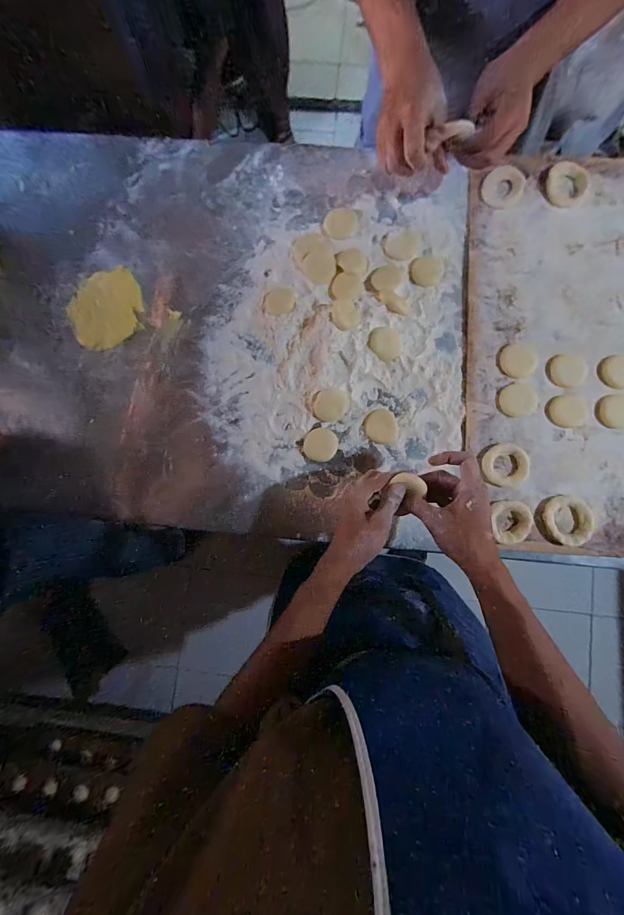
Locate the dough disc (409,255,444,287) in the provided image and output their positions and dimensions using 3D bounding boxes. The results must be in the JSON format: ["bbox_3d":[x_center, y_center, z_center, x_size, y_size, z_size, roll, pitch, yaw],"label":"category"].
[{"bbox_3d":[0.179,-0.291,0.529,0.051,0.004,0.050,2,83,3],"label":"dough disc"}]

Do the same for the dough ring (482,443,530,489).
[{"bbox_3d":[0.276,0.011,0.484,0.064,0.015,0.062,0,83,3],"label":"dough ring"}]

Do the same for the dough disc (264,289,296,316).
[{"bbox_3d":[-0.048,-0.235,0.515,0.047,0.005,0.038,-17,93,8],"label":"dough disc"}]

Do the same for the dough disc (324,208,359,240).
[{"bbox_3d":[0.046,-0.368,0.534,0.053,0.005,0.047,-4,82,2],"label":"dough disc"}]

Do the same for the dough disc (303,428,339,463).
[{"bbox_3d":[0.014,-0.019,0.503,0.049,0.004,0.048,-4,82,2],"label":"dough disc"}]

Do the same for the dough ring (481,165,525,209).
[{"bbox_3d":[0.298,-0.420,0.527,0.061,0.007,0.071,27,85,6],"label":"dough ring"}]

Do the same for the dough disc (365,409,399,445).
[{"bbox_3d":[0.104,-0.045,0.504,0.045,0.006,0.052,-4,82,2],"label":"dough disc"}]

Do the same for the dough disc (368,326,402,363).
[{"bbox_3d":[0.111,-0.171,0.505,0.052,0.004,0.048,0,92,-14],"label":"dough disc"}]

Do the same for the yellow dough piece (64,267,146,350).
[{"bbox_3d":[-0.324,-0.236,0.535,0.112,0.016,0.120,-17,85,1],"label":"yellow dough piece"}]

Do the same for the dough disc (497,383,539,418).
[{"bbox_3d":[0.298,-0.083,0.490,0.054,0.004,0.048,-9,82,1],"label":"dough disc"}]

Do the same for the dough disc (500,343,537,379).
[{"bbox_3d":[0.303,-0.142,0.498,0.050,0.004,0.052,0,83,3],"label":"dough disc"}]

